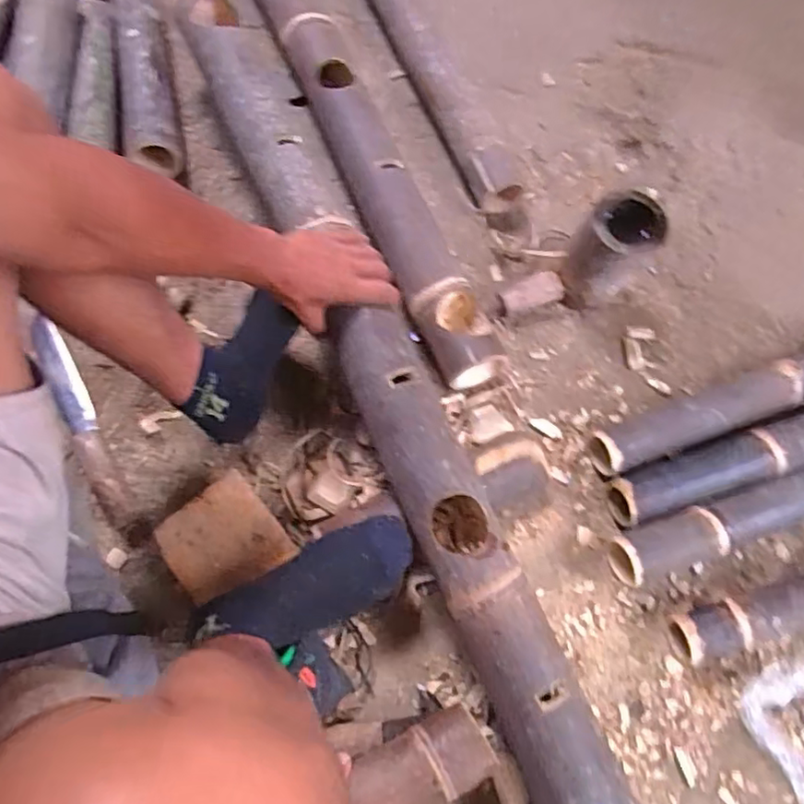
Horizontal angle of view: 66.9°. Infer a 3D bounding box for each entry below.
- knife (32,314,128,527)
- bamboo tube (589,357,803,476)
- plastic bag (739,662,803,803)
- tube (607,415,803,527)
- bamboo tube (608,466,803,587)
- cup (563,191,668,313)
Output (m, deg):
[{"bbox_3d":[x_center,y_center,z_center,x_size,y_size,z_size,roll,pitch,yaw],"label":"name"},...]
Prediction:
[{"bbox_3d":[-0.387,0.017,0.726,0.031,0.036,0.282,-27,73,-14],"label":"knife"},{"bbox_3d":[0.569,-0.052,0.803,0.707,0.072,0.065,-18,71,-11],"label":"bamboo tube"},{"bbox_3d":[0.414,0.360,0.651,0.085,0.042,0.141,-5,69,-6],"label":"plastic bag"},{"bbox_3d":[0.593,0.022,0.784,0.711,0.051,0.071,-16,71,-10],"label":"tube"},{"bbox_3d":[0.600,0.080,0.759,0.740,0.056,0.062,-17,71,-10],"label":"bamboo tube"},{"bbox_3d":[0.269,-0.183,0.793,0.081,0.146,0.104,42,72,11],"label":"cup"}]

